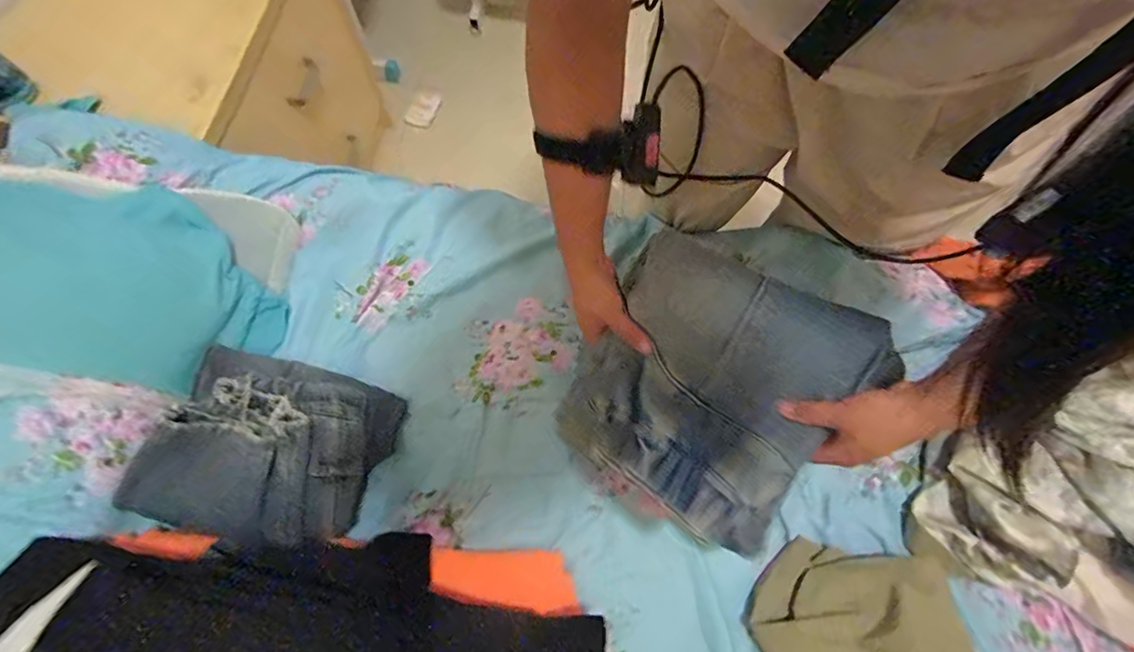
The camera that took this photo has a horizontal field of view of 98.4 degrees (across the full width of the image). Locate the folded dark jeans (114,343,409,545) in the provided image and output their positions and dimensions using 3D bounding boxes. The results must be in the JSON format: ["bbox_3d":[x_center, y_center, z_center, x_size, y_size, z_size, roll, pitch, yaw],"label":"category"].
[{"bbox_3d":[-0.301,0.119,0.502,0.199,0.104,0.176,18,69,5],"label":"folded dark jeans"}]

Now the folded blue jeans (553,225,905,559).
[{"bbox_3d":[0.126,0.042,0.441,0.213,0.052,0.235,33,80,19],"label":"folded blue jeans"}]

